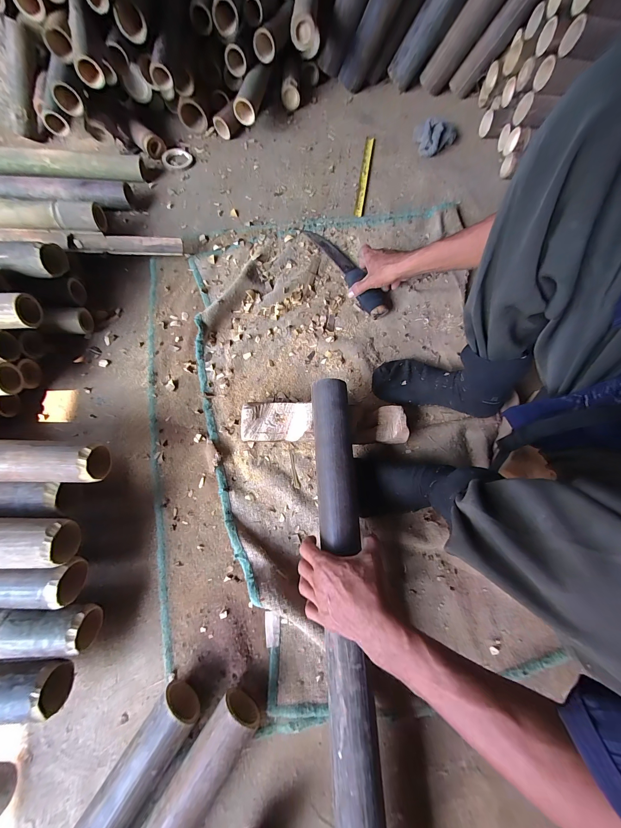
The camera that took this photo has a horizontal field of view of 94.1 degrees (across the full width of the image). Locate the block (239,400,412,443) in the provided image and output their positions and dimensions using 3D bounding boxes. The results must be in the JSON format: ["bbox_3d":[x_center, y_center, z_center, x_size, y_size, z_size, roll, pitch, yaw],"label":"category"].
[{"bbox_3d":[0.027,0.014,0.547,0.299,0.060,0.079,1,73,-2],"label":"block"}]

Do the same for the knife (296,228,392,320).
[{"bbox_3d":[0.085,-0.339,0.664,0.072,0.040,0.294,-31,73,-11],"label":"knife"}]

